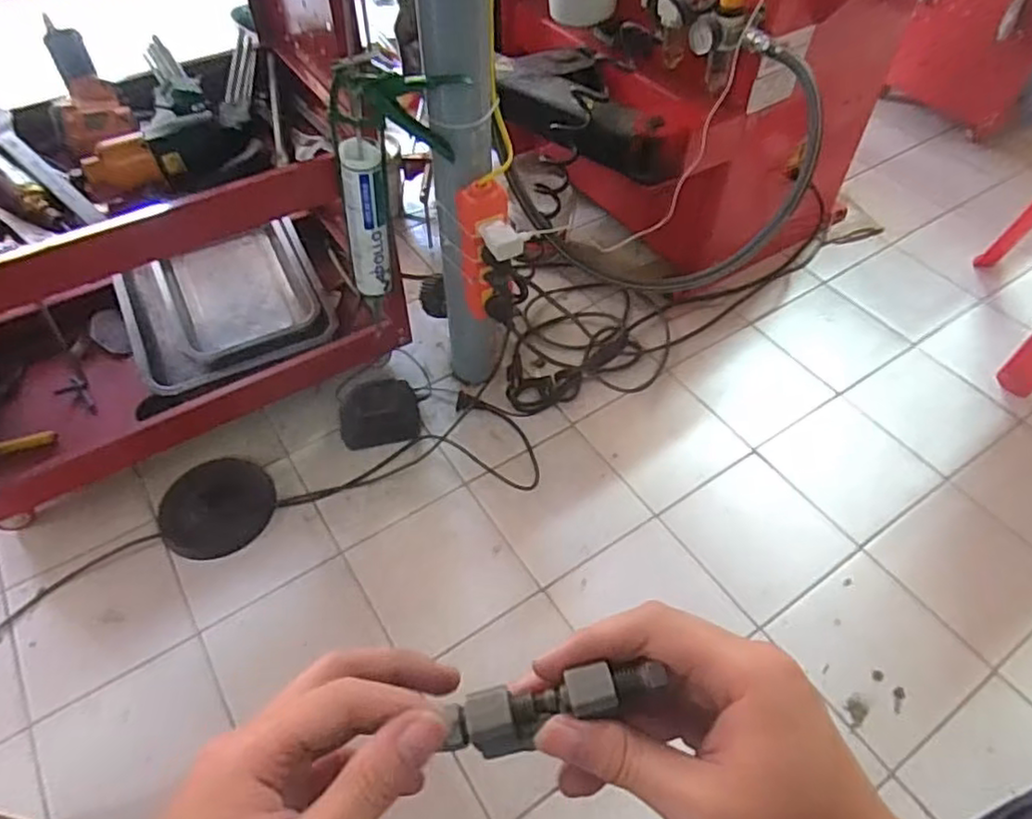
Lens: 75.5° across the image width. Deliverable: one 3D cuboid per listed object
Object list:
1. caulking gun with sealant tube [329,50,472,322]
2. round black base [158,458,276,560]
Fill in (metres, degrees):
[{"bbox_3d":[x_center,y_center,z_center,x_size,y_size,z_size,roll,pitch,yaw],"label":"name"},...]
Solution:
[{"bbox_3d":[-0.142,-0.270,0.835,0.170,0.323,0.051,-8,52,-6],"label":"caulking gun with sealant tube"},{"bbox_3d":[-0.435,0.142,0.969,0.157,0.019,0.150,0,52,0],"label":"round black base"}]

